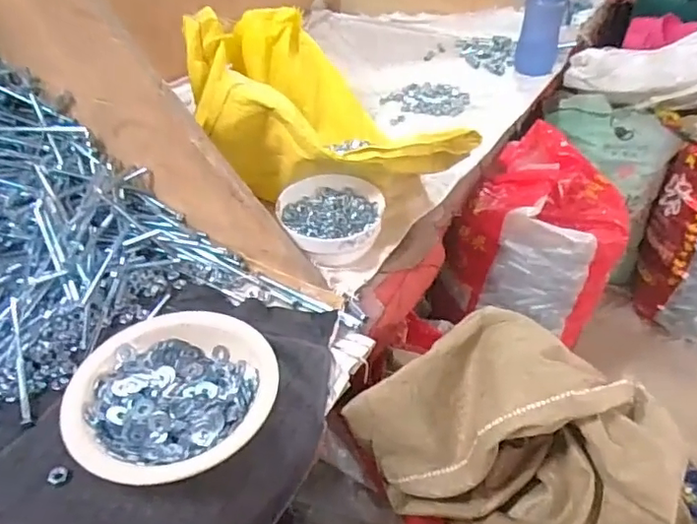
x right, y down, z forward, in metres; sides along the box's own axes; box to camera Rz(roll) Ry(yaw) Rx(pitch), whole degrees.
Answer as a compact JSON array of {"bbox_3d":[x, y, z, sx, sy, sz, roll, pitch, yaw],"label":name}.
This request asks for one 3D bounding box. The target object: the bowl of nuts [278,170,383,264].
[{"bbox_3d":[-0.020,-0.048,0.698,0.127,0.064,0.137,1,38,0],"label":"bowl of nuts"}]

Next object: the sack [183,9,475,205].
[{"bbox_3d":[-0.072,-0.234,0.839,0.295,0.172,0.472,-14,40,-18],"label":"sack"}]

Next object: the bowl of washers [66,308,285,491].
[{"bbox_3d":[-0.154,0.115,0.499,0.168,0.038,0.170,1,38,0],"label":"bowl of washers"}]

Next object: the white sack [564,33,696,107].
[{"bbox_3d":[0.692,-0.421,1.223,0.401,0.150,0.103,-3,35,22],"label":"white sack"}]

